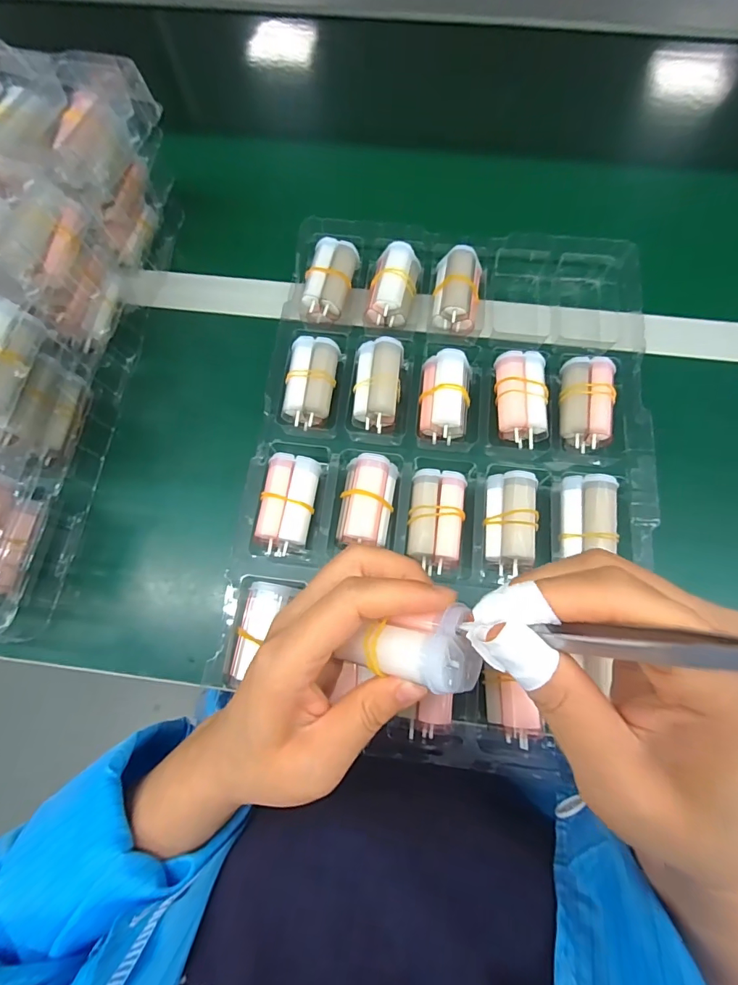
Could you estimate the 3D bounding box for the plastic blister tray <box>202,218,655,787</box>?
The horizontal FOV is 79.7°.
[{"bbox_3d":[0.060,-0.032,0.323,0.279,0.034,0.392,5,72,3],"label":"plastic blister tray"}]

